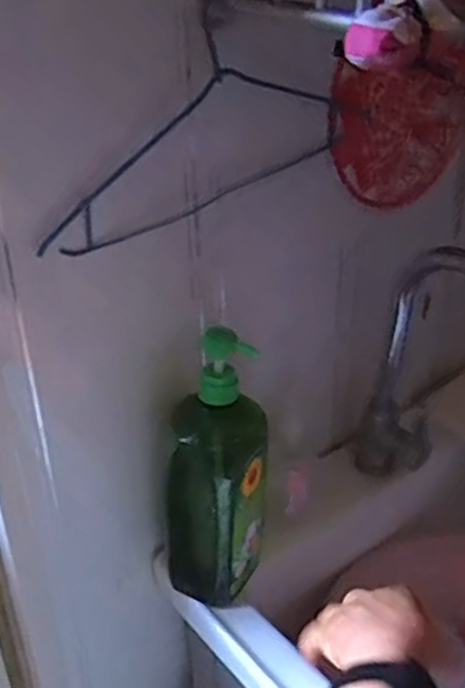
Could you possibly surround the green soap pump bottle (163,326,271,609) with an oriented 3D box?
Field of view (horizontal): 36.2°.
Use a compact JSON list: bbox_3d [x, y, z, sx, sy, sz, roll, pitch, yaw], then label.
[{"bbox_3d":[-0.015,0.116,0.667,0.083,0.259,0.088,10,32,18],"label":"green soap pump bottle"}]

